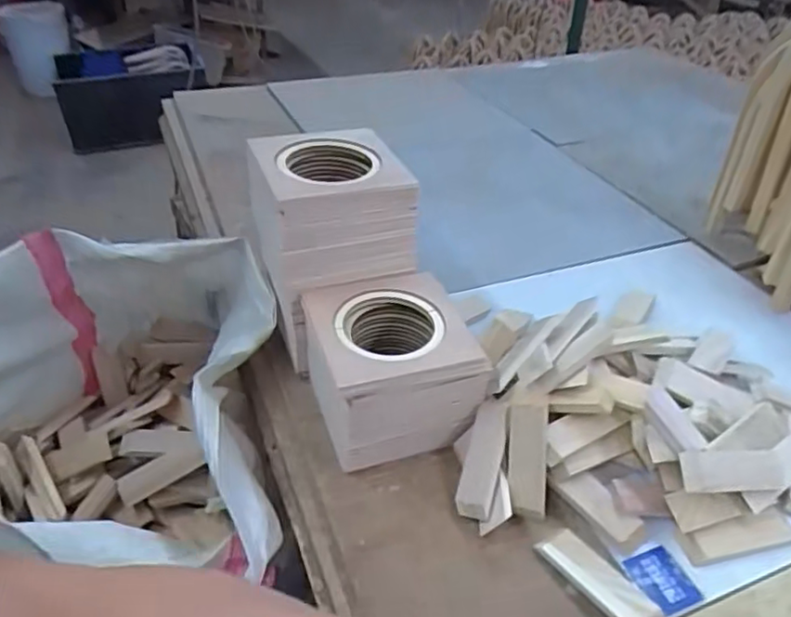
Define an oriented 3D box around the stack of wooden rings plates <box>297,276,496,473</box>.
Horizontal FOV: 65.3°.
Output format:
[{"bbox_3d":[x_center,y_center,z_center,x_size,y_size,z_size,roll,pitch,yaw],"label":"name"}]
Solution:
[{"bbox_3d":[-0.005,0.056,0.560,0.131,0.117,0.132,-11,39,-16],"label":"stack of wooden rings plates"}]

